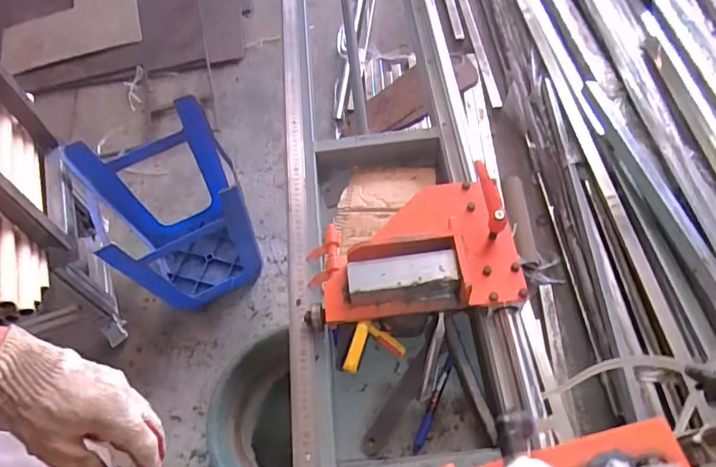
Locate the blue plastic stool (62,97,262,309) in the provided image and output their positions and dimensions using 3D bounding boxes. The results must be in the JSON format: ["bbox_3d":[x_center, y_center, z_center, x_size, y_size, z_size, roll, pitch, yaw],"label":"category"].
[{"bbox_3d":[-0.455,-0.039,1.361,0.334,0.437,0.338,-30,61,-13],"label":"blue plastic stool"}]

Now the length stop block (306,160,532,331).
[{"bbox_3d":[0.062,0.020,0.664,0.262,0.093,0.179,-8,59,0],"label":"length stop block"}]

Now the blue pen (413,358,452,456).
[{"bbox_3d":[0.096,0.219,0.670,0.012,0.009,0.130,20,63,15],"label":"blue pen"}]

